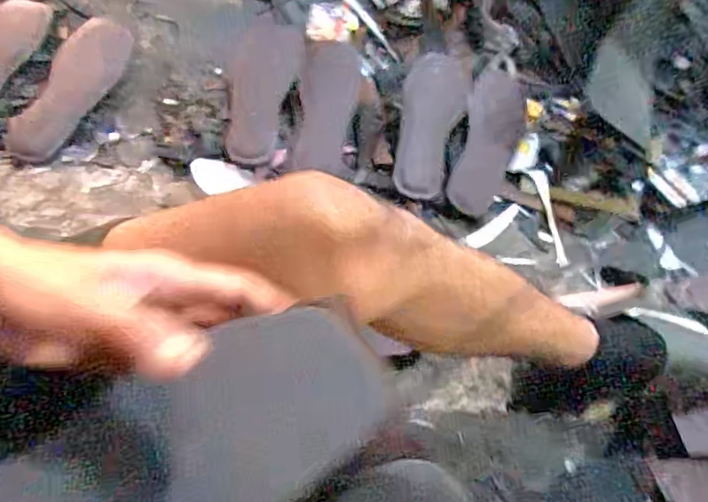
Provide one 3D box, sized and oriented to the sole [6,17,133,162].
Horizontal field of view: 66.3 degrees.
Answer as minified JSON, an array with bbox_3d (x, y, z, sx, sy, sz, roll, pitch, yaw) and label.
[{"bbox_3d":[-0.416,-0.239,0.797,0.090,0.023,0.266,17,69,7],"label":"sole"}]

